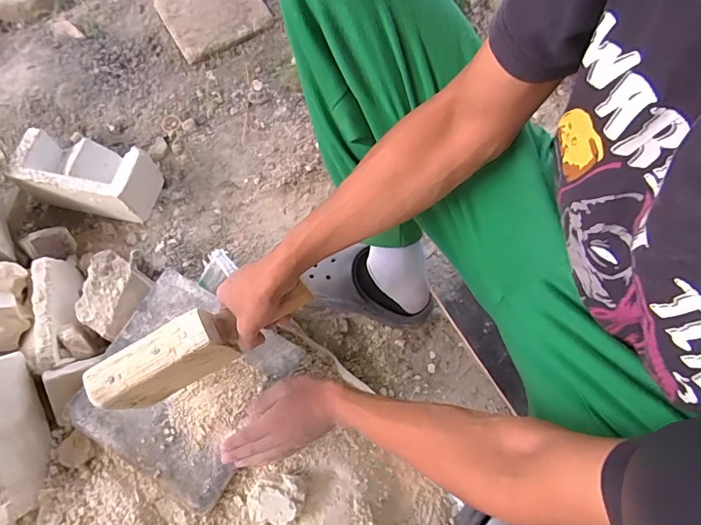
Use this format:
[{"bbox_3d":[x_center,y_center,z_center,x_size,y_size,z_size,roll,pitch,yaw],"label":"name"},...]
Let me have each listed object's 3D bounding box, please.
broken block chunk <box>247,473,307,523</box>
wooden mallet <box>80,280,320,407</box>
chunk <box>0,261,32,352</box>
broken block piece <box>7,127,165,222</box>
[{"bbox_3d":[-0.095,0.302,0.545,0.070,0.026,0.051,-6,68,-5],"label":"broken block chunk"},{"bbox_3d":[-0.166,0.095,0.502,0.251,0.095,0.052,-26,69,-12],"label":"wooden mallet"},{"bbox_3d":[-0.528,0.066,0.643,0.082,0.070,0.115,-22,68,-7],"label":"chunk"},{"bbox_3d":[-0.459,-0.148,0.746,0.212,0.116,0.104,10,64,3],"label":"broken block piece"}]

